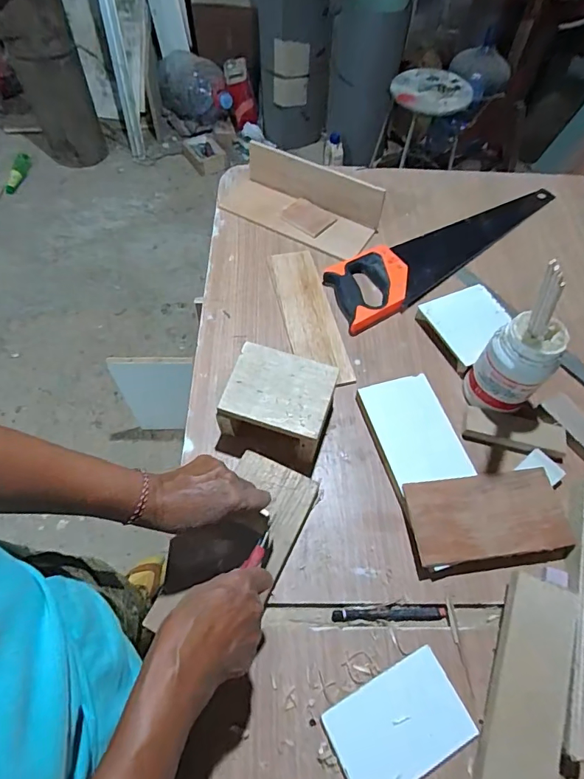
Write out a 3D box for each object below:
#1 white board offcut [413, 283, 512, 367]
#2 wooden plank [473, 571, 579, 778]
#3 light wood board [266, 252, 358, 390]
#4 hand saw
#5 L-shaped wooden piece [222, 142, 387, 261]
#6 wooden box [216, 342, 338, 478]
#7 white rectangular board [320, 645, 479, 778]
[{"bbox_3d":[0.262,-0.094,0.652,0.124,0.023,0.115,-20,61,-15],"label":"white board offcut"},{"bbox_3d":[0.217,0.278,0.403,0.067,0.025,0.199,20,59,10],"label":"wooden plank"},{"bbox_3d":[0.023,-0.113,0.664,0.076,0.006,0.257,-11,59,-9],"label":"light wood board"},{"bbox_3d":[0.271,-0.244,0.744,0.506,0.024,0.115,-29,63,-19],"label":"hand saw"},{"bbox_3d":[0.015,-0.324,0.766,0.265,0.067,0.126,23,60,12],"label":"L-shaped wooden piece"},{"bbox_3d":[-0.018,0.023,0.545,0.121,0.066,0.118,16,58,7],"label":"wooden box"},{"bbox_3d":[0.098,0.306,0.406,0.123,0.007,0.079,-23,61,-16],"label":"white rectangular board"}]

